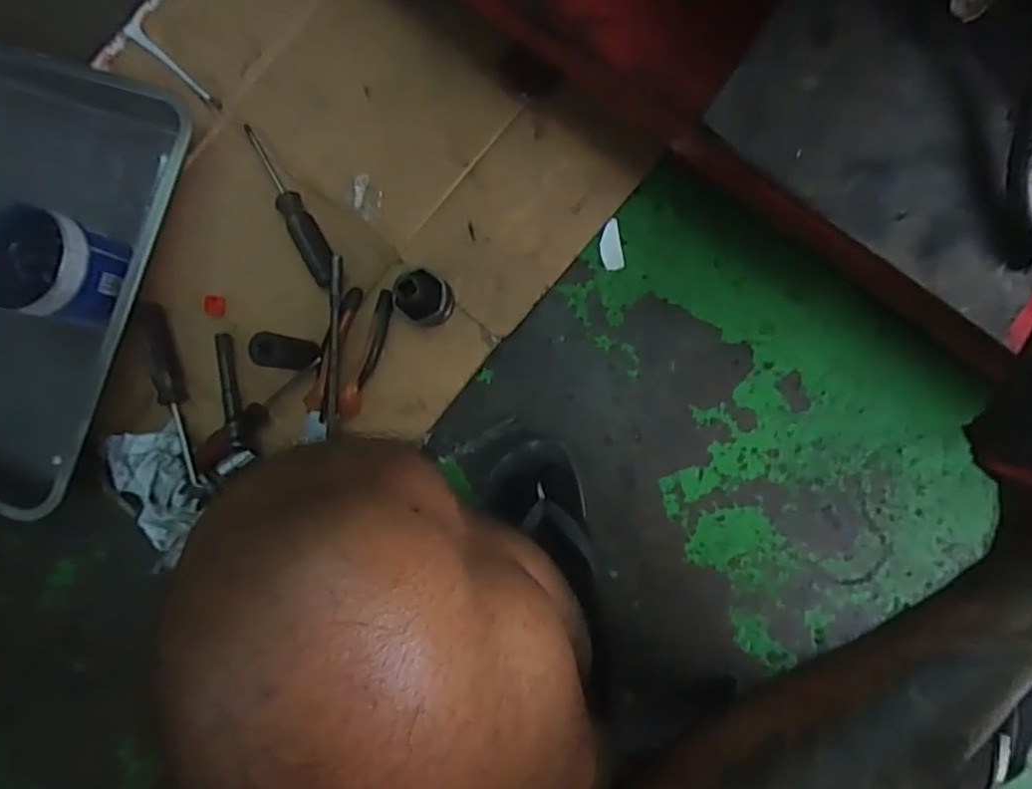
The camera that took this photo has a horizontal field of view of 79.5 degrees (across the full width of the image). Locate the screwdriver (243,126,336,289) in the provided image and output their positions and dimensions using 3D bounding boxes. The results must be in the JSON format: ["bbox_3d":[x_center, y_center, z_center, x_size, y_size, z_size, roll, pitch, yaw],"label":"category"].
[{"bbox_3d":[-0.225,-0.190,0.612,0.026,0.025,0.192,-30,85,4],"label":"screwdriver"}]

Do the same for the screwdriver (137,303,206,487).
[{"bbox_3d":[-0.349,0.002,0.627,0.023,0.027,0.185,-15,87,5],"label":"screwdriver"}]

